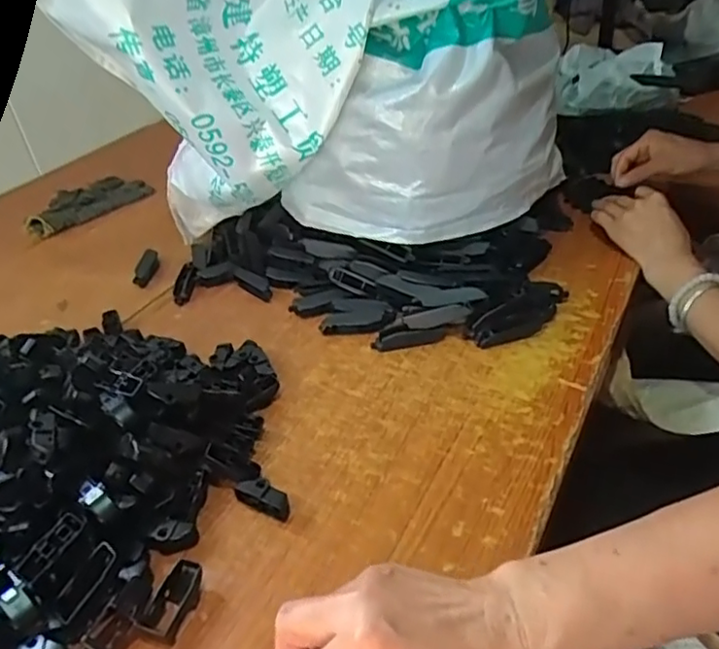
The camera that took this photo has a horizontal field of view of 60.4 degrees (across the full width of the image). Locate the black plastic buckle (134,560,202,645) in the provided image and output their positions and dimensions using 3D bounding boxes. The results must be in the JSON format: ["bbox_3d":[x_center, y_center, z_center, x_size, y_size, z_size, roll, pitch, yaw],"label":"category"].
[{"bbox_3d":[-0.126,0.187,0.419,0.027,0.016,0.050,7,38,17],"label":"black plastic buckle"}]

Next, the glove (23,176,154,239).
[{"bbox_3d":[-0.431,-0.192,0.965,0.109,0.028,0.202,21,44,31],"label":"glove"}]

